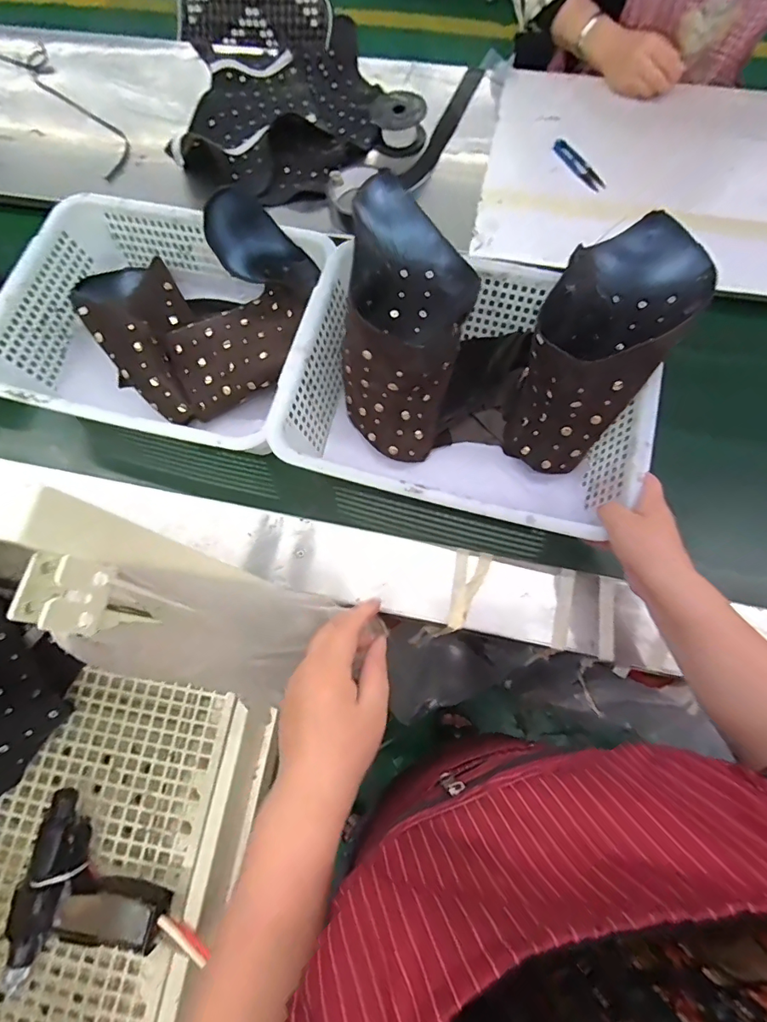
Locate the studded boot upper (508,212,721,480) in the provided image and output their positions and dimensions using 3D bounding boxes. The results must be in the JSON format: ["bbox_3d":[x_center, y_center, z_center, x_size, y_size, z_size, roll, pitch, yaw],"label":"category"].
[{"bbox_3d":[0.243,-0.194,0.520,0.126,0.132,0.305,31,94,12],"label":"studded boot upper"}]

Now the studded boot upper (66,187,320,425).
[{"bbox_3d":[-0.226,-0.277,0.586,0.263,0.120,0.271,-32,74,-7],"label":"studded boot upper"}]

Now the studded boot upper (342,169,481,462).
[{"bbox_3d":[0.029,-0.223,0.531,0.133,0.128,0.311,4,91,4],"label":"studded boot upper"}]

